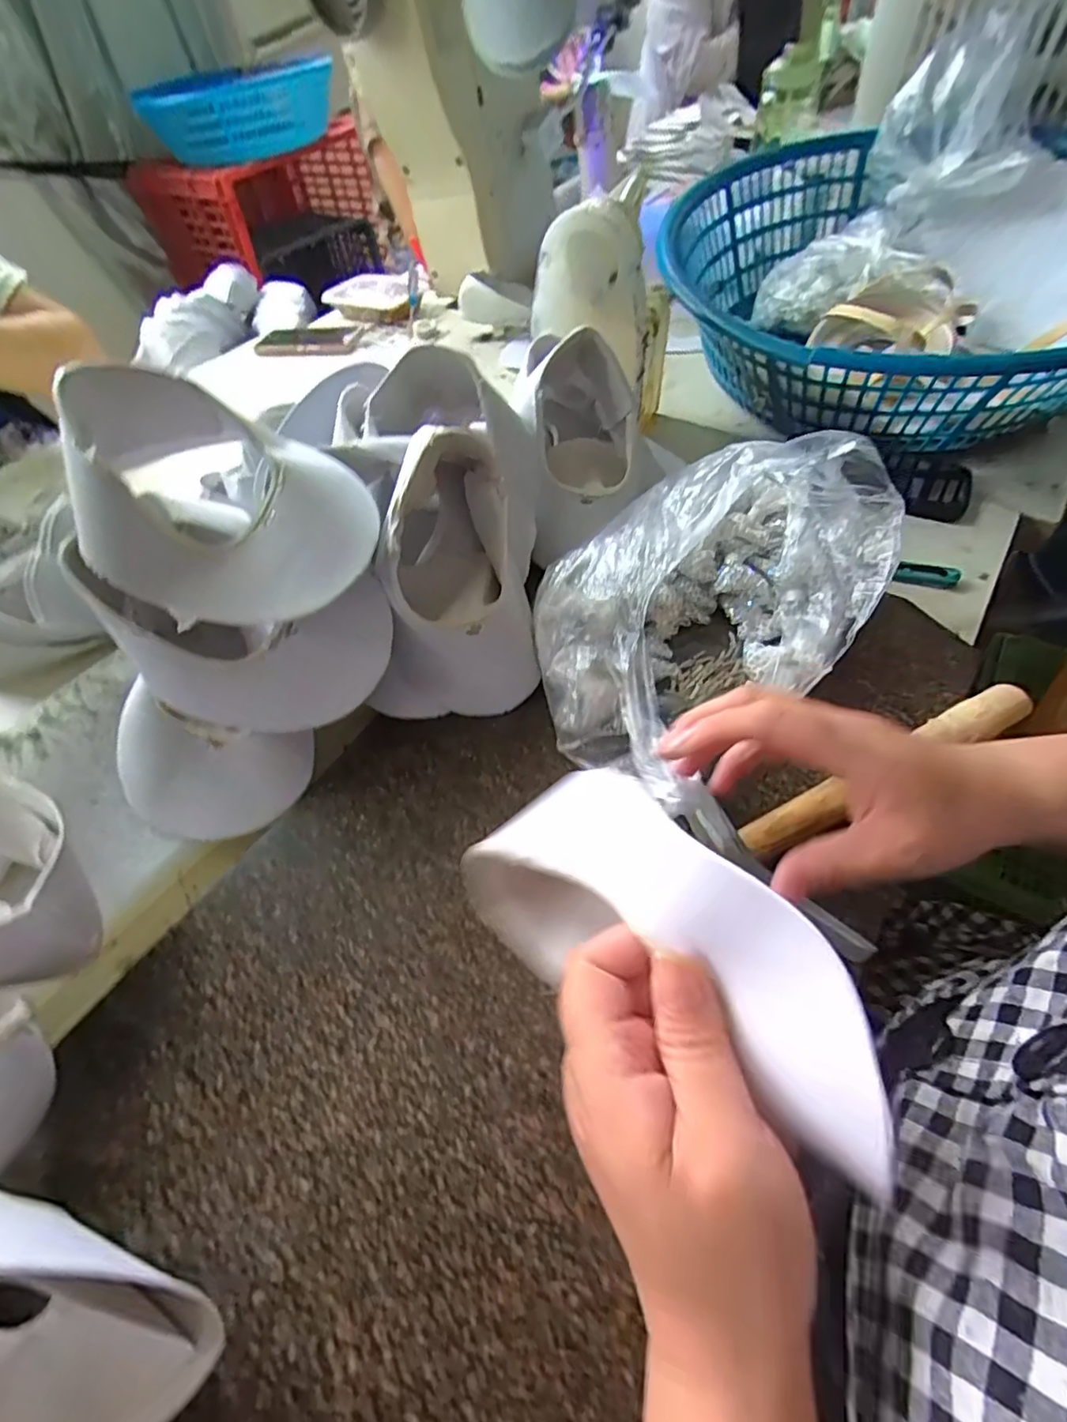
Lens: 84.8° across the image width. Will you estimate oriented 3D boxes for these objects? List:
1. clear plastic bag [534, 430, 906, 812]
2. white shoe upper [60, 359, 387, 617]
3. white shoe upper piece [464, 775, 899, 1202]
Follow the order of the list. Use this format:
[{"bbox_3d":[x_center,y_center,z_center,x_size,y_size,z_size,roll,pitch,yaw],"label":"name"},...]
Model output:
[{"bbox_3d":[0.112,-0.078,0.407,0.274,0.113,0.187,-37,60,-20],"label":"clear plastic bag"},{"bbox_3d":[-0.178,-0.132,0.345,0.154,0.093,0.123,-2,55,3],"label":"white shoe upper"},{"bbox_3d":[0.042,0.076,0.225,0.066,0.077,0.179,-44,25,-24],"label":"white shoe upper piece"}]

